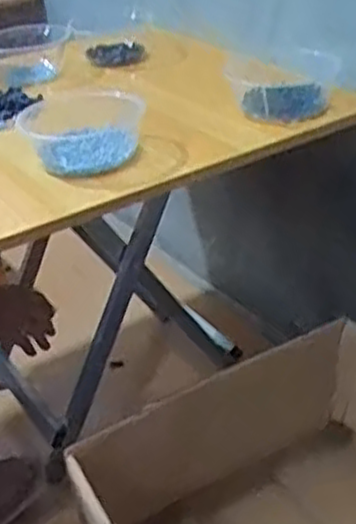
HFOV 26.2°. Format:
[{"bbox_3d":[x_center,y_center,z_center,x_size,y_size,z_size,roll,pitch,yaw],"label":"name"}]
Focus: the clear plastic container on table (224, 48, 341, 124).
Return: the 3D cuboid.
[{"bbox_3d":[0.132,-0.226,0.964,0.115,0.070,0.094,-10,32,-8],"label":"clear plastic container on table"}]

